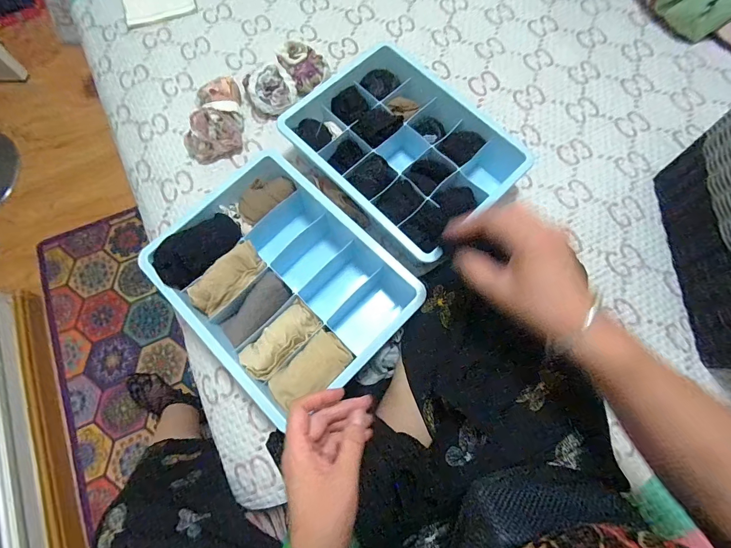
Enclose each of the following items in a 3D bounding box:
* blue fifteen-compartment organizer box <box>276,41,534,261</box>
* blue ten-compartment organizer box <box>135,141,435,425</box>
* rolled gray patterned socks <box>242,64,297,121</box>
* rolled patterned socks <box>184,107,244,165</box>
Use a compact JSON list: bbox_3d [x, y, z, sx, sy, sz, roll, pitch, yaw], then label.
[{"bbox_3d":[0.055,-0.186,0.544,0.235,0.073,0.304,-43,77,-12],"label":"blue fifteen-compartment organizer box"},{"bbox_3d":[-0.110,0.012,0.485,0.300,0.078,0.230,44,78,12],"label":"blue ten-compartment organizer box"},{"bbox_3d":[-0.158,-0.302,0.600,0.083,0.043,0.077,-16,73,-5],"label":"rolled gray patterned socks"},{"bbox_3d":[-0.244,-0.223,0.570,0.096,0.055,0.068,-16,73,-5],"label":"rolled patterned socks"}]

